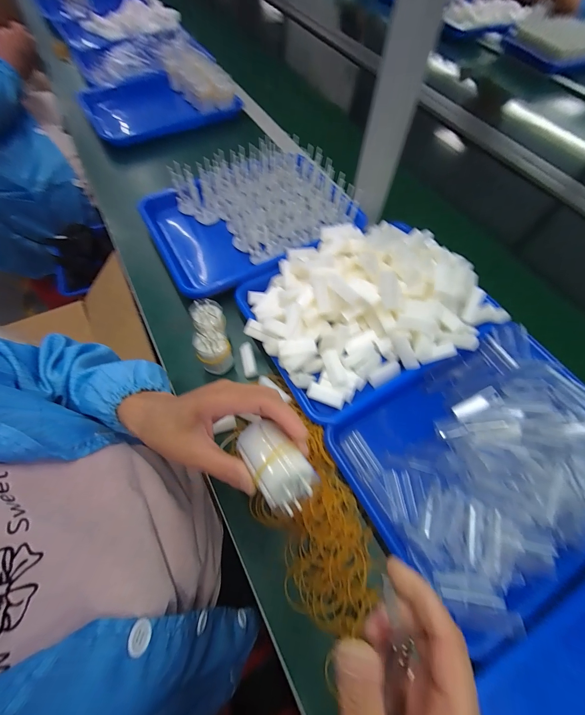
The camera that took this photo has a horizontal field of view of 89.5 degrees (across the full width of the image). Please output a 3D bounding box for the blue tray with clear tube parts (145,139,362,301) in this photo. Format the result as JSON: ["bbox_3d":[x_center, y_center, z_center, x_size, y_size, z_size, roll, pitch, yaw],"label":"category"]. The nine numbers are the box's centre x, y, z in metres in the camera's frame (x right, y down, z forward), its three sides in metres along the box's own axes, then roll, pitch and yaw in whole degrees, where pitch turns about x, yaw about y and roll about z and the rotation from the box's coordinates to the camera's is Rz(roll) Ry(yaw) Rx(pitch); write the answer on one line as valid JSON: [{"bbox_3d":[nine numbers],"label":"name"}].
[{"bbox_3d":[-0.074,-0.248,0.494,0.318,0.084,0.228,-31,68,-17],"label":"blue tray with clear tube parts"}]

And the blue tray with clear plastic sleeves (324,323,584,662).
[{"bbox_3d":[0.229,0.108,0.340,0.319,0.046,0.242,-25,66,-14],"label":"blue tray with clear plastic sleeves"}]

